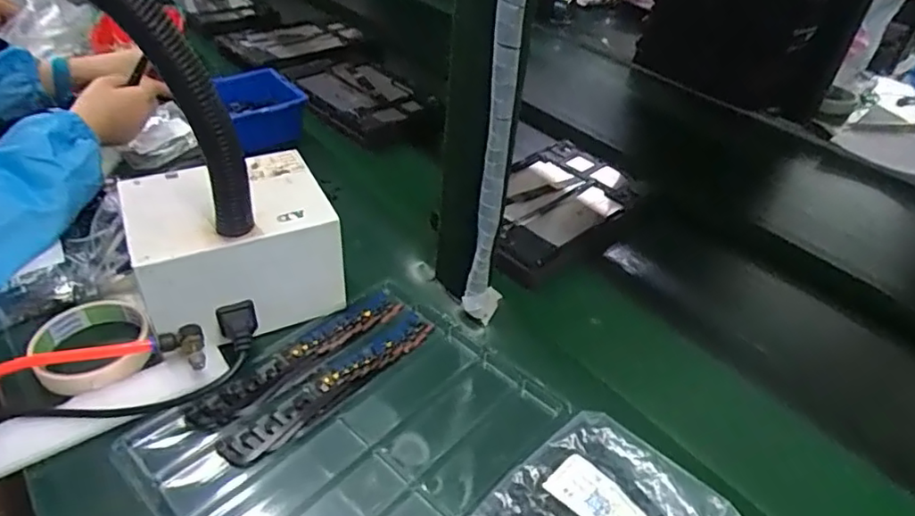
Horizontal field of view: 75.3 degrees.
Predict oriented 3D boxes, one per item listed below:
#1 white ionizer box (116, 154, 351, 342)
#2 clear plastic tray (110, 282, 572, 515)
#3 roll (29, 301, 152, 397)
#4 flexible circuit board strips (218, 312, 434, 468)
[{"bbox_3d":[-0.193,-0.012,0.523,0.153,0.100,0.129,-13,43,-21],"label":"white ionizer box"},{"bbox_3d":[-0.077,0.130,0.446,0.217,0.014,0.258,33,47,29],"label":"clear plastic tray"},{"bbox_3d":[-0.297,0.073,0.480,0.084,0.026,0.083,3,40,-3],"label":"roll"},{"bbox_3d":[-0.095,0.099,0.479,0.033,0.004,0.195,32,47,28],"label":"flexible circuit board strips"}]

